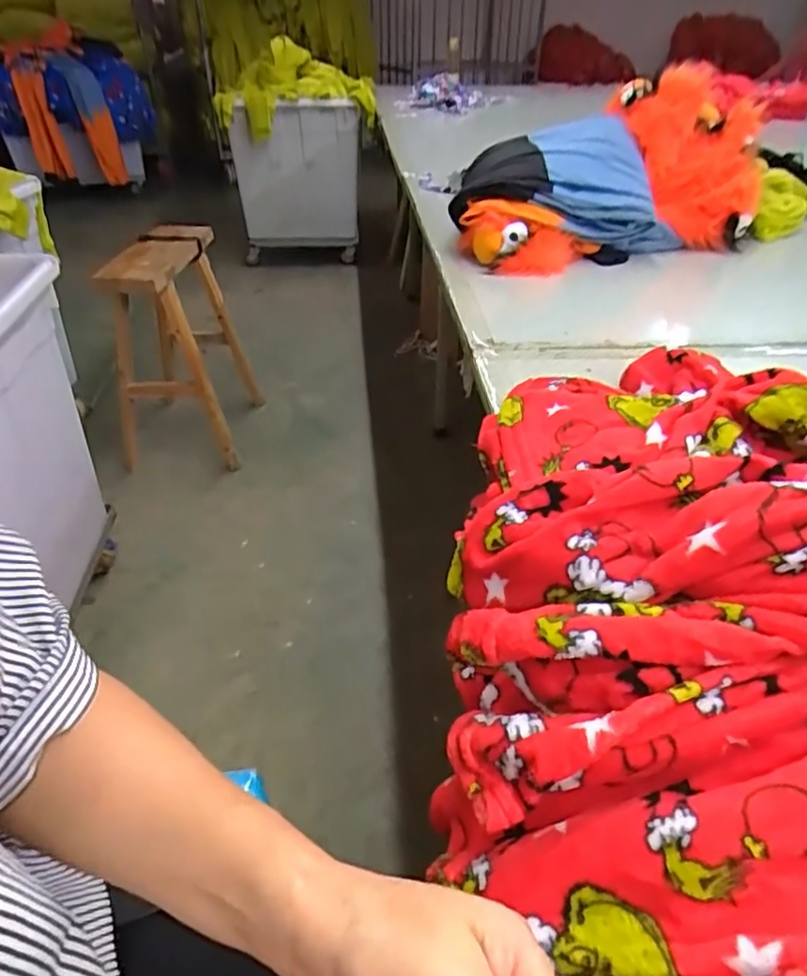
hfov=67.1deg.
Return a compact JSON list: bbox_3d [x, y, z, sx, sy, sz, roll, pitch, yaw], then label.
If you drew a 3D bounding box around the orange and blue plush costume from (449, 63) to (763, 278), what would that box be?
[{"bbox_3d":[0.409,-0.616,1.203,0.626,0.260,0.292,-14,41,-17],"label":"orange and blue plush costume"}]

